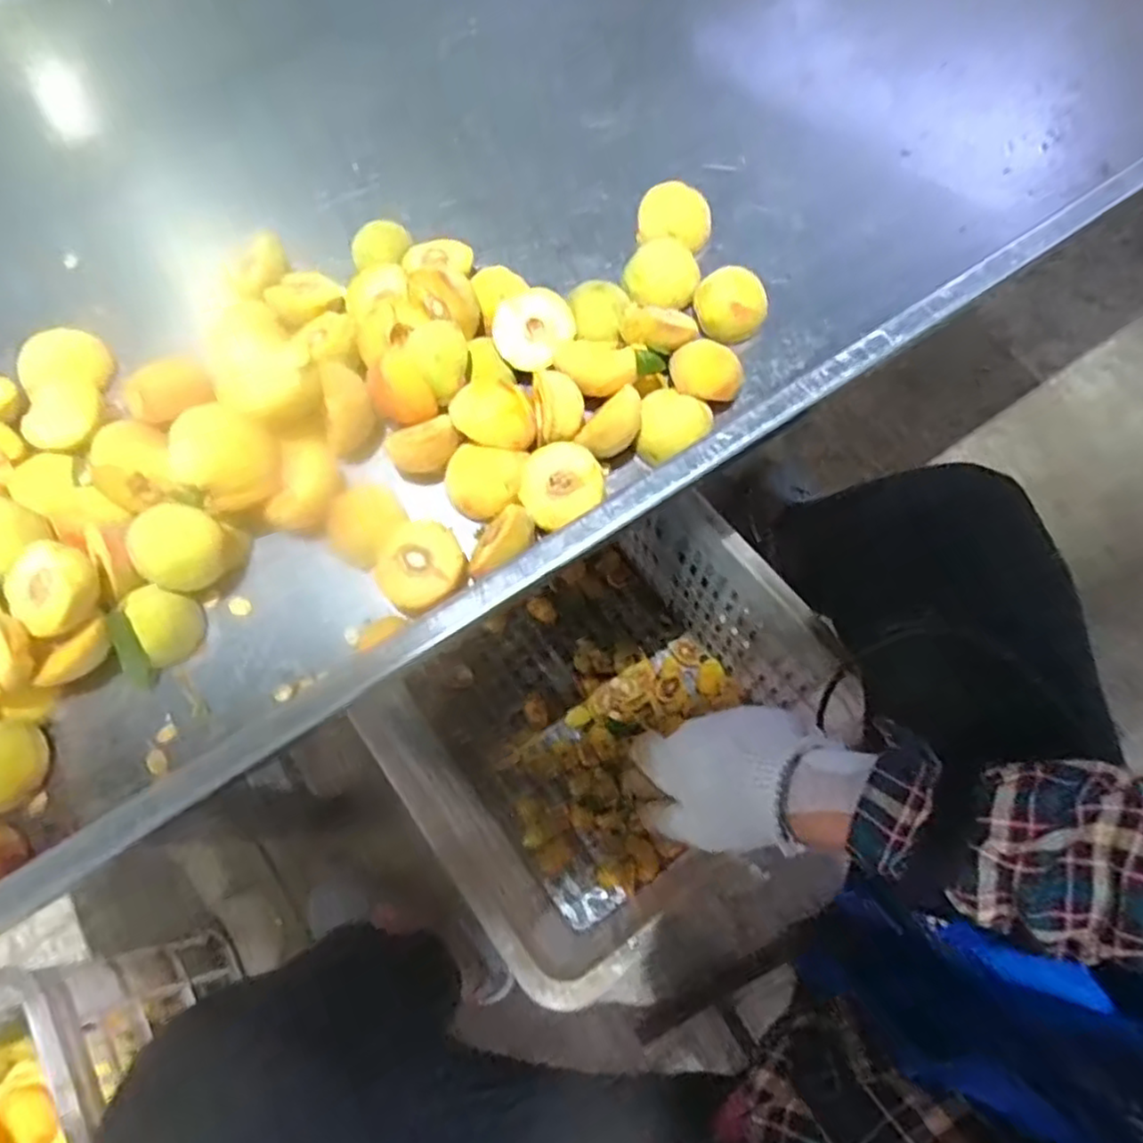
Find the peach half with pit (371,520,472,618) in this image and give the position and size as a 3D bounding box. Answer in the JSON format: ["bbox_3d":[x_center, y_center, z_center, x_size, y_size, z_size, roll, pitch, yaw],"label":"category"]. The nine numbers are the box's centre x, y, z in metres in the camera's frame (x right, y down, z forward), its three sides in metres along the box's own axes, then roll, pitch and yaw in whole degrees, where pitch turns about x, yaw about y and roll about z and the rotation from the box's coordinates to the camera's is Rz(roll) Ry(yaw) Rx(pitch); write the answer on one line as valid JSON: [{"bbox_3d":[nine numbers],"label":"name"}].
[{"bbox_3d":[-0.101,-0.001,0.481,0.058,0.030,0.063,-1,69,2],"label":"peach half with pit"}]

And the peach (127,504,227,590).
[{"bbox_3d":[-0.262,-0.016,0.466,0.052,0.041,0.045,-27,70,-8],"label":"peach"}]

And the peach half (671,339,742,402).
[{"bbox_3d":[0.101,-0.146,0.525,0.054,0.038,0.041,7,69,5],"label":"peach half"}]

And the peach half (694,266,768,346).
[{"bbox_3d":[0.124,-0.207,0.548,0.054,0.035,0.051,7,69,5],"label":"peach half"}]

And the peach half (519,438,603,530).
[{"bbox_3d":[-0.007,-0.057,0.496,0.056,0.034,0.062,-21,69,-6],"label":"peach half"}]

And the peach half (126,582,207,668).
[{"bbox_3d":[-0.276,0.037,0.478,0.034,0.036,0.048,-9,69,-1],"label":"peach half"}]

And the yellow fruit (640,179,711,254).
[{"bbox_3d":[0.087,-0.295,0.583,0.059,0.026,0.048,7,69,5],"label":"yellow fruit"}]

